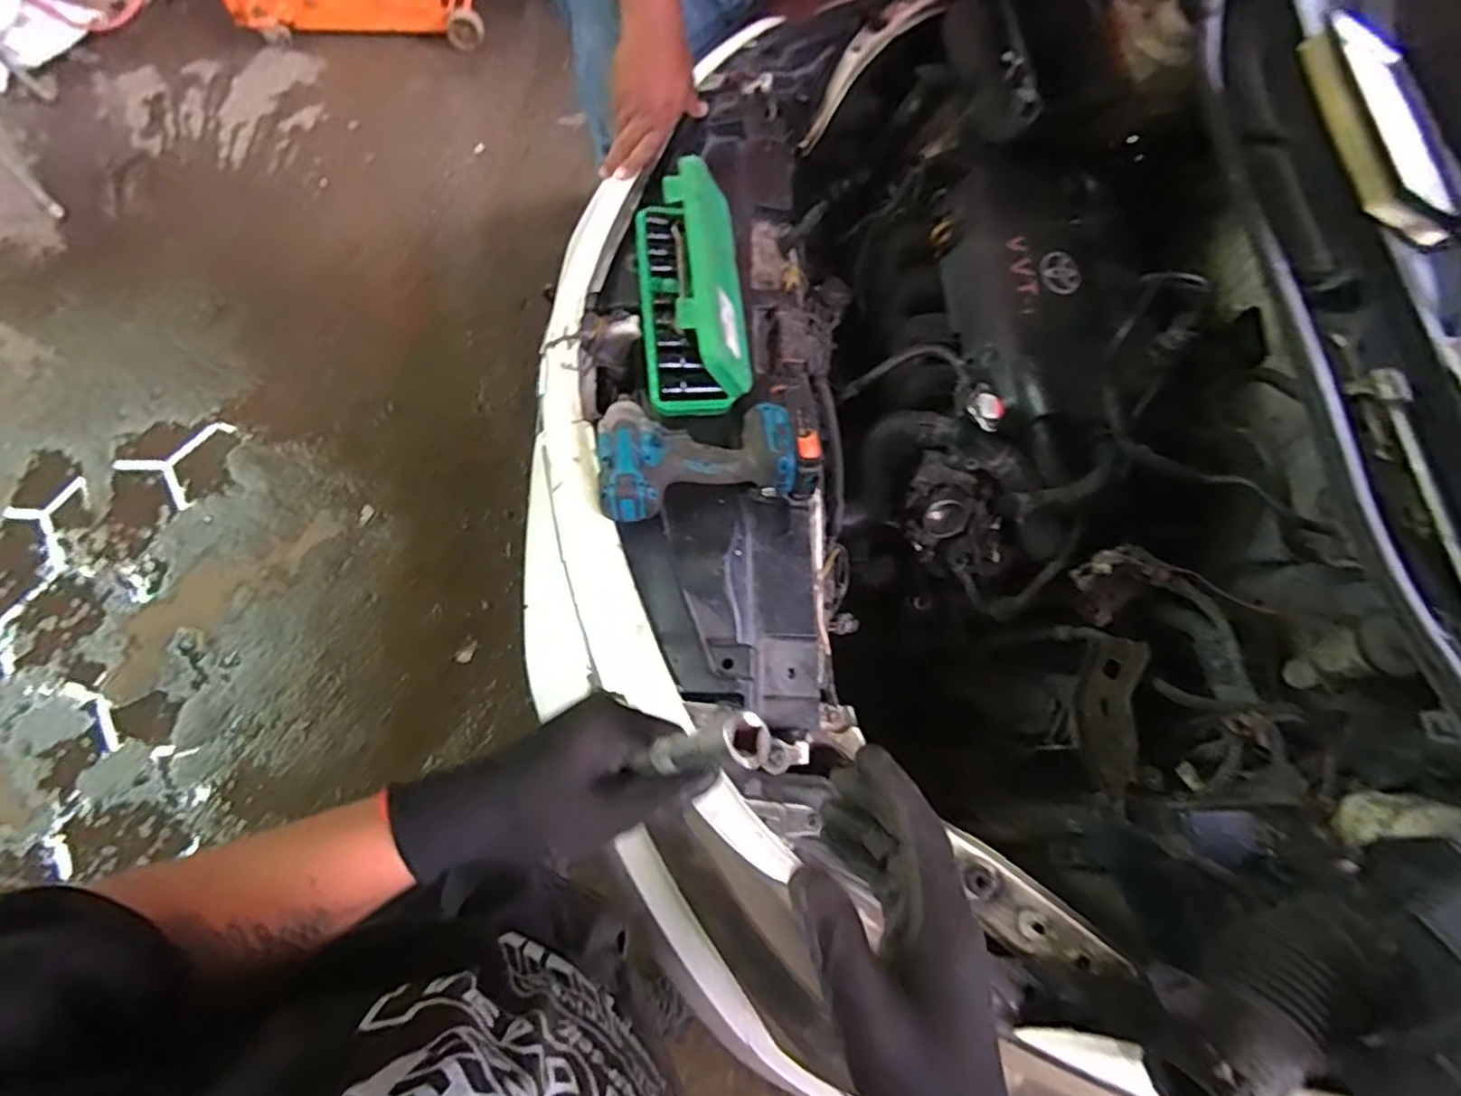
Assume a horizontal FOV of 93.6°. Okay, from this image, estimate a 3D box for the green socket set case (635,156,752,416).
[{"bbox_3d":[-0.044,-0.301,0.782,0.119,0.108,0.289,-5,70,-7],"label":"green socket set case"}]

